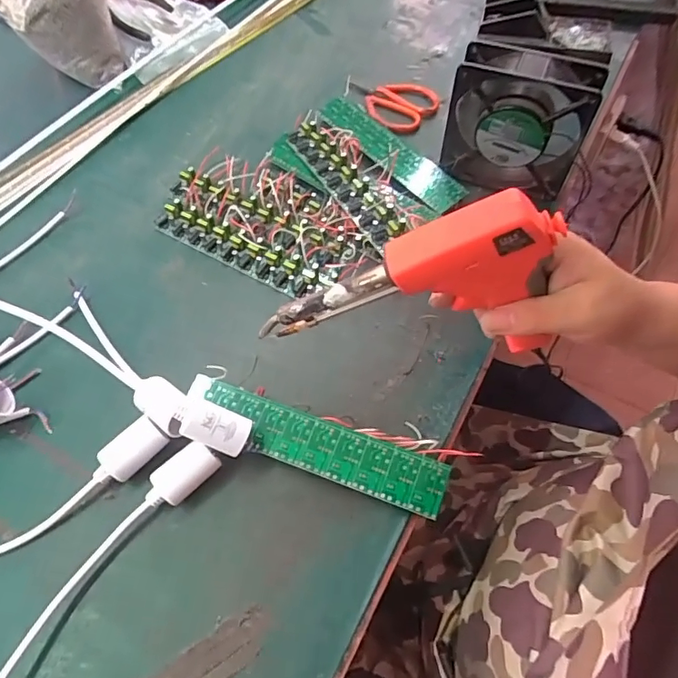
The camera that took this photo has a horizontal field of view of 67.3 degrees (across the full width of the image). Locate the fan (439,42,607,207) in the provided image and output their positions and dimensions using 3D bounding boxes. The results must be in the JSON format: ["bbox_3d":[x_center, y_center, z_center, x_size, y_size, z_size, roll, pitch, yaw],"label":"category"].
[{"bbox_3d":[0.159,-0.197,0.459,0.117,0.105,0.034,18,62,12],"label":"fan"}]

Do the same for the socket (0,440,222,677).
[{"bbox_3d":[-0.159,0.149,0.332,0.027,0.031,0.203,35,67,20],"label":"socket"}]

